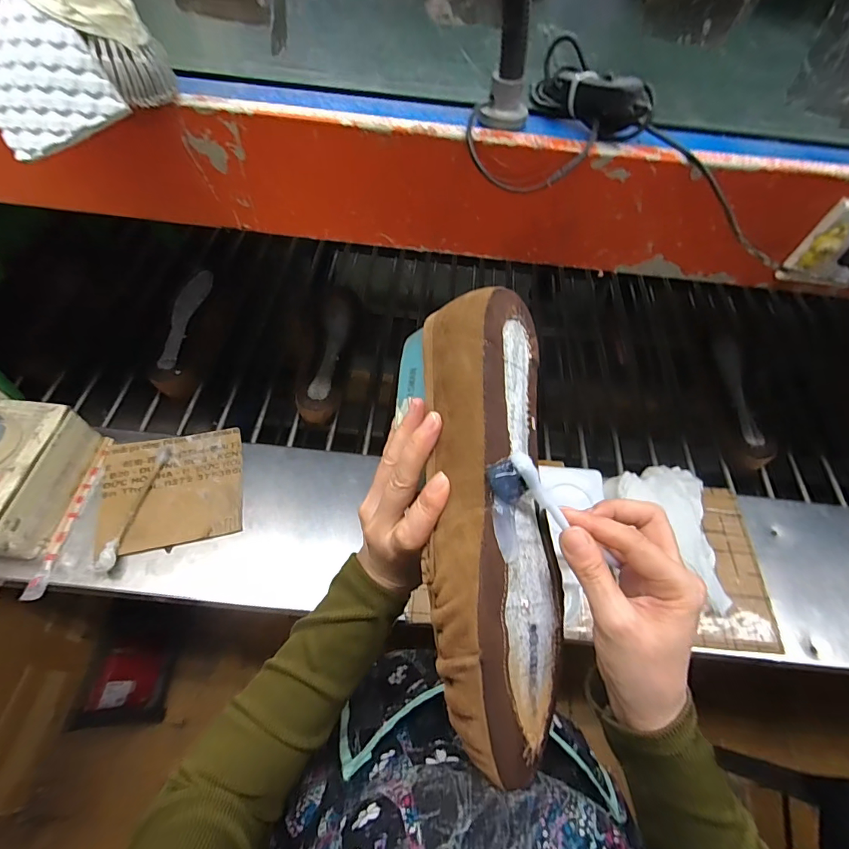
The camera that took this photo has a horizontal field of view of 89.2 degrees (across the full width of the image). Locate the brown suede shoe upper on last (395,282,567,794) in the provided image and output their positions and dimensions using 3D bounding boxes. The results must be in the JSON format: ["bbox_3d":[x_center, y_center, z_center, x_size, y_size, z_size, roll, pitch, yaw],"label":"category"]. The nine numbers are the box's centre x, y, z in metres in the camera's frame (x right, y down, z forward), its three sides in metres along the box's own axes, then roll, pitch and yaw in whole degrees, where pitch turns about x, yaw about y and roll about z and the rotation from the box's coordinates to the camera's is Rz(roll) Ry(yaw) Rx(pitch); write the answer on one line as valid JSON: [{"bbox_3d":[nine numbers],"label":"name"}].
[{"bbox_3d":[0.038,0.052,0.256,0.082,0.082,0.265,-3,76,-6],"label":"brown suede shoe upper on last"}]

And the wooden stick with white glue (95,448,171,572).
[{"bbox_3d":[-0.409,0.113,0.612,0.017,0.019,0.185,7,58,0],"label":"wooden stick with white glue"}]

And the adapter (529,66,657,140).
[{"bbox_3d":[0.119,-0.235,0.309,0.031,0.038,0.089,-25,63,-18],"label":"adapter"}]

